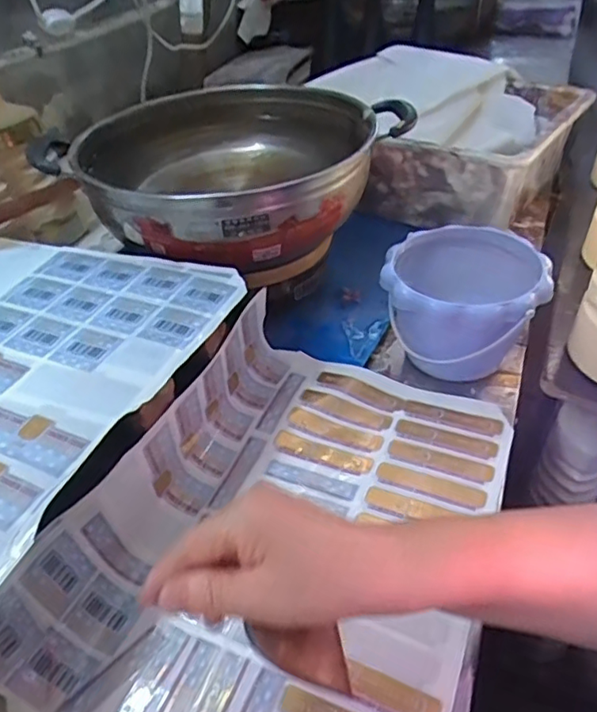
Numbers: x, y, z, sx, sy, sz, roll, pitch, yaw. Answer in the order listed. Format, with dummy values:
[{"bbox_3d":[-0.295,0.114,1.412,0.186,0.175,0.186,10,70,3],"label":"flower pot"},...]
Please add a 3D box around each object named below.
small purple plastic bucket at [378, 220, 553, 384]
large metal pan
[{"bbox_3d":[0.166,-0.048,0.617,0.150,0.121,0.147,-1,41,1],"label":"small purple plastic bucket"},{"bbox_3d":[-0.085,-0.228,0.701,0.348,0.101,0.347,-1,41,1],"label":"large metal pan"}]

